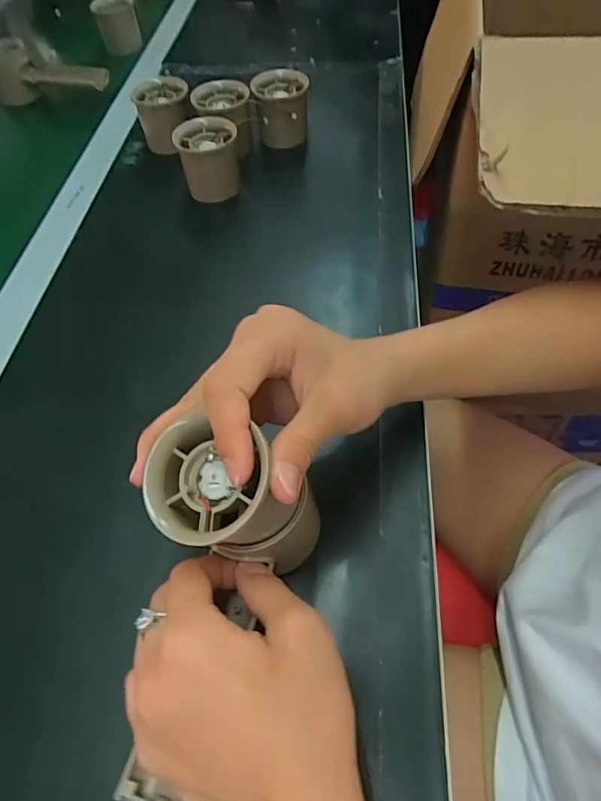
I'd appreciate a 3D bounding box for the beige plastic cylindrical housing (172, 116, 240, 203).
[{"bbox_3d":[-0.084,-0.220,0.466,0.053,0.058,0.046,-20,56,-10],"label":"beige plastic cylindrical housing"}]

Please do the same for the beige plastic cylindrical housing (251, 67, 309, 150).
[{"bbox_3d":[-0.019,-0.291,0.510,0.055,0.062,0.053,-9,55,-2],"label":"beige plastic cylindrical housing"}]

